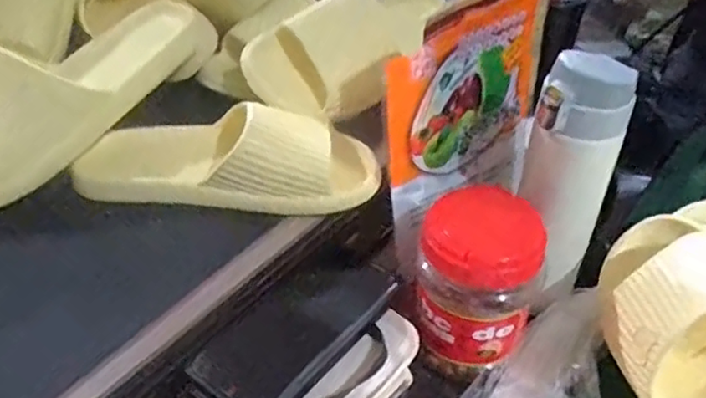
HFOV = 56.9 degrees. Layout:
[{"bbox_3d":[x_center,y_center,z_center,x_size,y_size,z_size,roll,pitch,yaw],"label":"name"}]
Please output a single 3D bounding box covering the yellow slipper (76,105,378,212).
[{"bbox_3d":[-0.100,-0.042,0.522,0.238,0.064,0.090,1,41,0],"label":"yellow slipper"}]

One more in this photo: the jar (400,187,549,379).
[{"bbox_3d":[0.089,0.064,0.487,0.090,0.126,0.073,25,47,25],"label":"jar"}]

